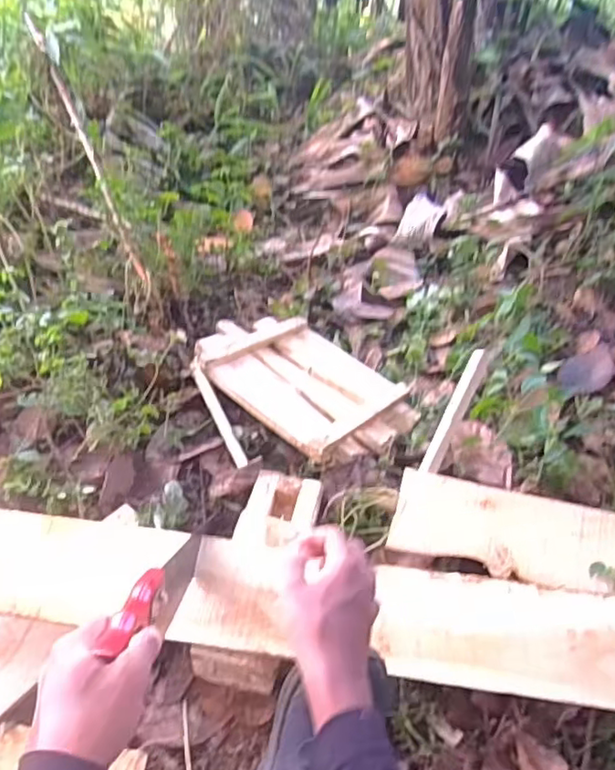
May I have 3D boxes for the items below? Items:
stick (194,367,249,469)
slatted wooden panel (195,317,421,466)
[{"bbox_3d":[-0.137,0.049,0.949,0.018,0.019,0.187,-21,64,-18],"label":"stick"},{"bbox_3d":[-0.001,-0.012,1.017,0.360,0.026,0.256,35,41,25],"label":"slatted wooden panel"}]

